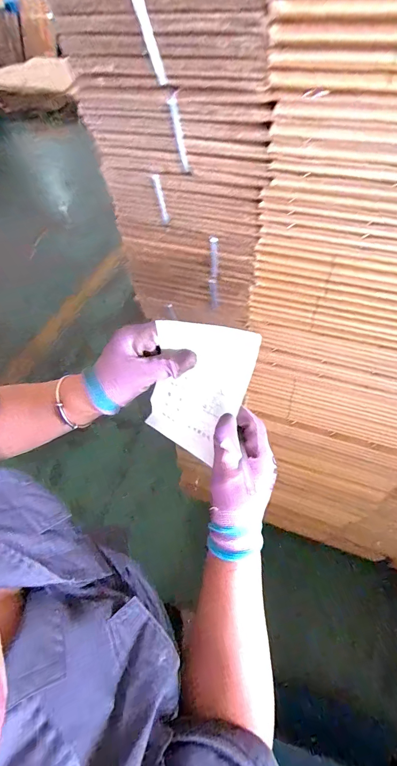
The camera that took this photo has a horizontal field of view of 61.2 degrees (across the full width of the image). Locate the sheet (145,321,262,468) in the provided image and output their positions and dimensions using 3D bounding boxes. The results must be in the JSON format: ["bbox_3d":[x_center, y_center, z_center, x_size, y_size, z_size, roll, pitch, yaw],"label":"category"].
[{"bbox_3d":[-0.002,0.007,0.347,0.097,0.144,0.016,20,24,16],"label":"sheet"}]

